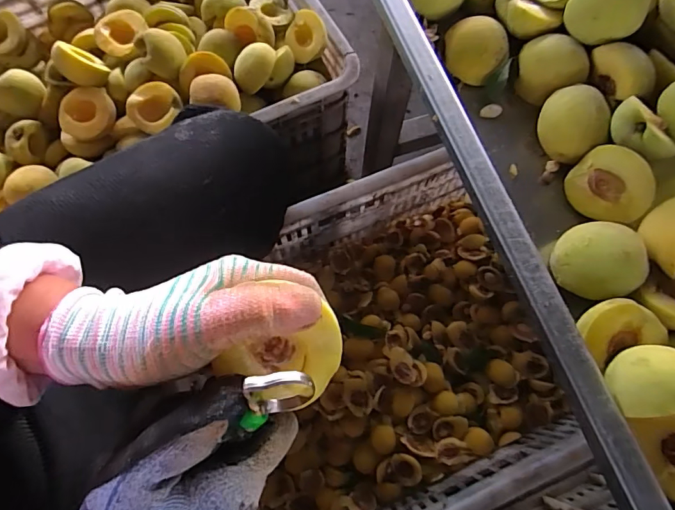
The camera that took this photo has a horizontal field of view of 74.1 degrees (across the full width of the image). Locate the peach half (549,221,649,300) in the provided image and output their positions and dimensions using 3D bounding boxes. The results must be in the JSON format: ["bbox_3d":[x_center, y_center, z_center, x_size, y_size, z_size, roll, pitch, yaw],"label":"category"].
[{"bbox_3d":[0.197,0.004,0.339,0.058,0.031,0.058,-14,89,39],"label":"peach half"}]

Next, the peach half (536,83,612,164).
[{"bbox_3d":[0.201,-0.112,0.380,0.048,0.035,0.056,-35,76,-12],"label":"peach half"}]

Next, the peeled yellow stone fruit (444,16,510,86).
[{"bbox_3d":[0.129,-0.190,0.420,0.056,0.028,0.058,7,95,9],"label":"peeled yellow stone fruit"}]

